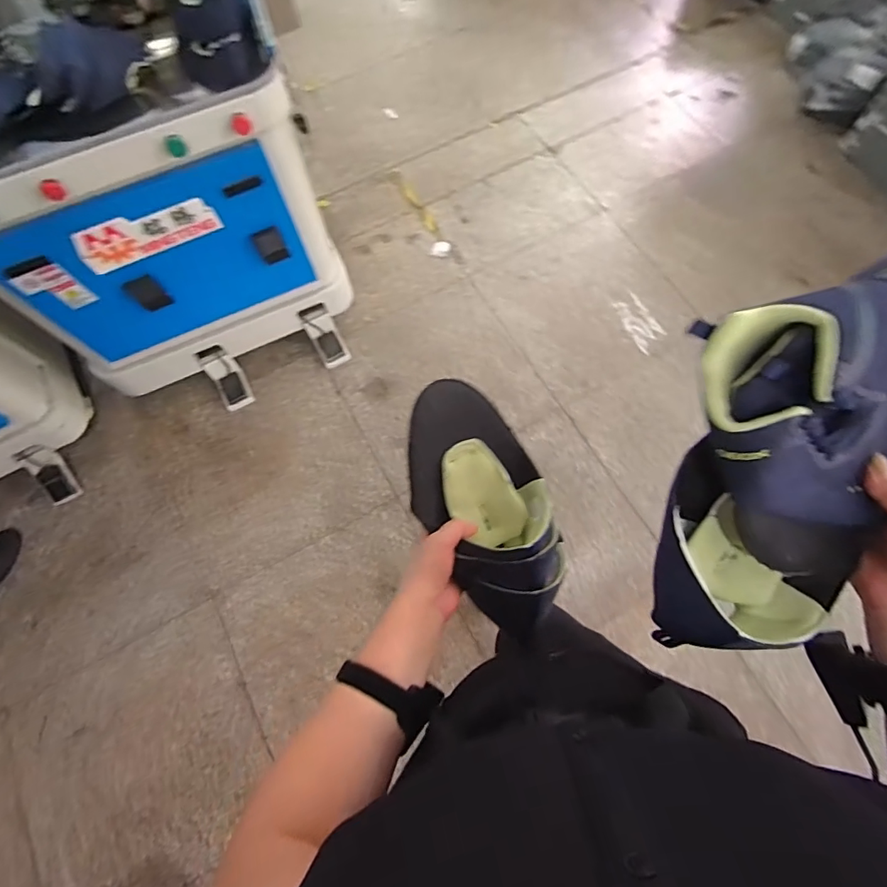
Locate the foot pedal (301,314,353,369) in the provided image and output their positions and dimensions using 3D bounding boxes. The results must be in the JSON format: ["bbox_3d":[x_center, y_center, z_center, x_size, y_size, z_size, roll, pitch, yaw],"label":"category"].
[{"bbox_3d":[-0.383,-0.339,1.590,0.095,0.108,0.138,-29,72,-9],"label":"foot pedal"}]

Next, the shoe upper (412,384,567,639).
[{"bbox_3d":[0.050,0.067,0.531,0.147,0.068,0.275,-22,81,-7],"label":"shoe upper"}]

